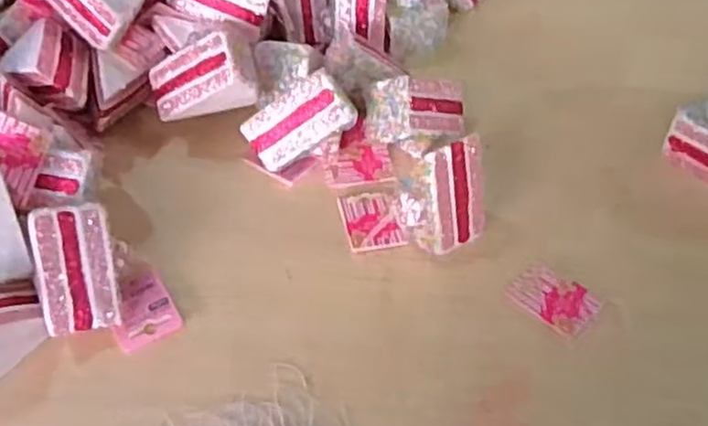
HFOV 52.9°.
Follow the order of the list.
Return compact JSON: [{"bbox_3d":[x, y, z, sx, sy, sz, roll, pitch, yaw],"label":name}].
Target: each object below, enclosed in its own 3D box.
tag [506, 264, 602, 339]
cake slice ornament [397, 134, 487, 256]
[{"bbox_3d":[0.145,0.060,0.512,0.060,0.004,0.040,34,54,27],"label":"tag"},{"bbox_3d":[0.067,-0.011,0.524,0.059,0.084,0.042,-26,52,-25],"label":"cake slice ornament"}]

